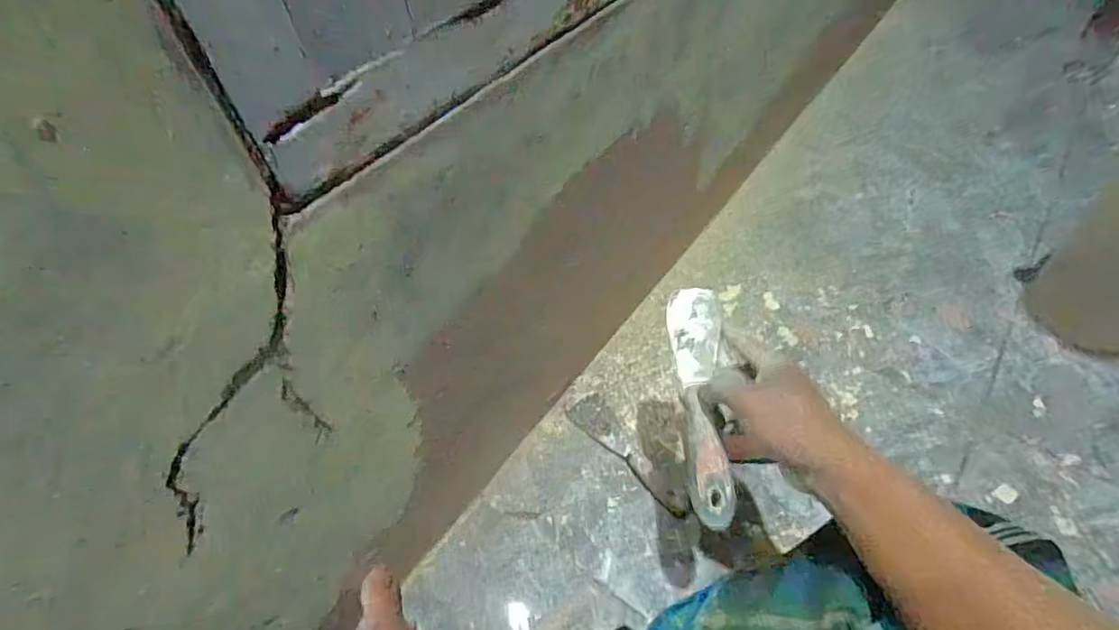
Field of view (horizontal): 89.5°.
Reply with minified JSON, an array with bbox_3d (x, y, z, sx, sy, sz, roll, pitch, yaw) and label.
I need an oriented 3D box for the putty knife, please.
[{"bbox_3d":[0.117,0.069,0.458,0.041,0.019,0.191,-2,69,1],"label":"putty knife"}]

